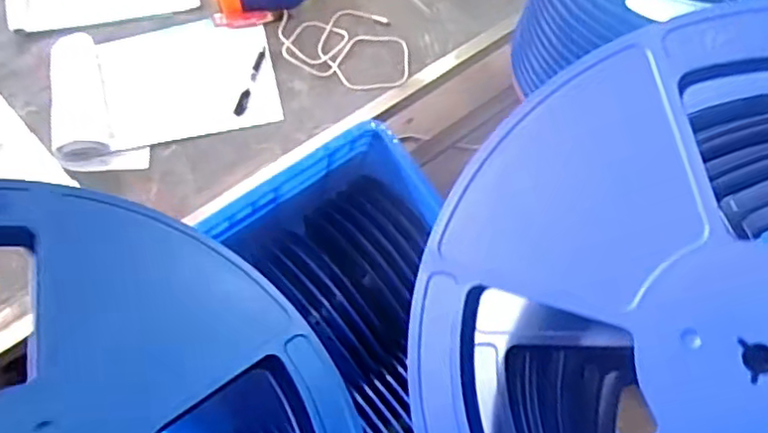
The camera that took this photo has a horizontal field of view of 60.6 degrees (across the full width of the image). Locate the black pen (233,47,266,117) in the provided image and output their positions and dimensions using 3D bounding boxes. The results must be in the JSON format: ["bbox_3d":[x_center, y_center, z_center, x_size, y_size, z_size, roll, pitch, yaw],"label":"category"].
[{"bbox_3d":[-0.209,-0.214,1.039,0.015,0.011,0.129,15,65,6],"label":"black pen"}]

